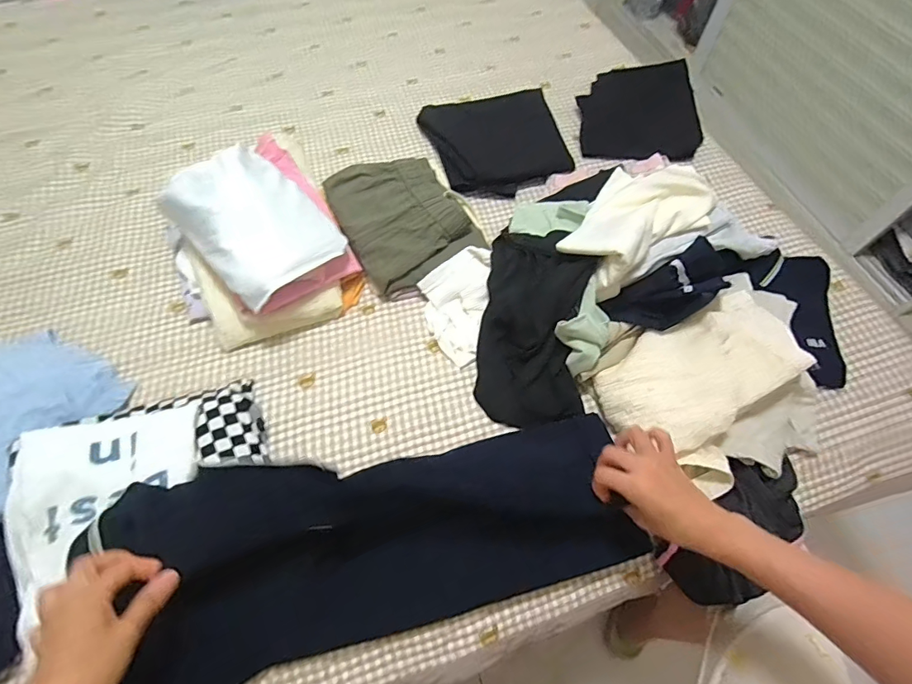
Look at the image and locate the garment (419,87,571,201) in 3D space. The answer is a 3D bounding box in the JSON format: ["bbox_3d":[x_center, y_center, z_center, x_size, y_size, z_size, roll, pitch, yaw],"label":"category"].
[{"bbox_3d":[0.085,-0.410,0.954,0.273,0.041,0.251,-13,61,-10],"label":"garment"}]

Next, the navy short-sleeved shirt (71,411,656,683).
[{"bbox_3d":[-0.069,0.237,0.553,0.564,0.101,0.208,-7,60,-16],"label":"navy short-sleeved shirt"}]

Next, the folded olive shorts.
[{"bbox_3d":[-0.090,-0.224,0.824,0.221,0.064,0.275,-25,64,-16],"label":"folded olive shorts"}]

